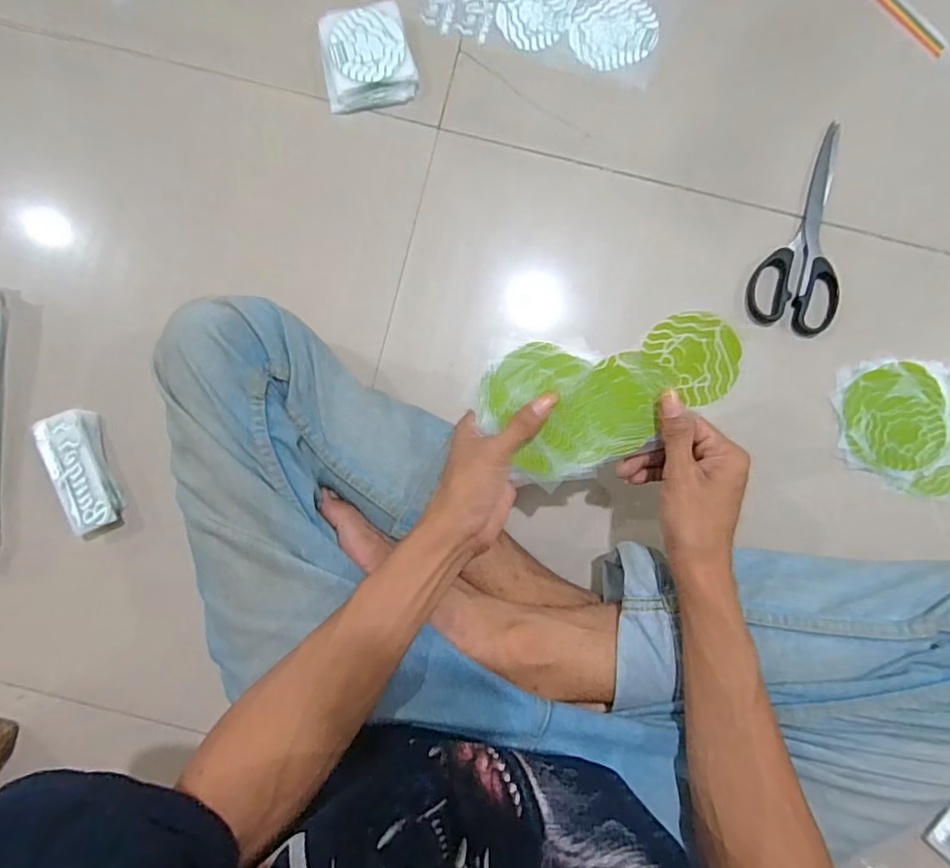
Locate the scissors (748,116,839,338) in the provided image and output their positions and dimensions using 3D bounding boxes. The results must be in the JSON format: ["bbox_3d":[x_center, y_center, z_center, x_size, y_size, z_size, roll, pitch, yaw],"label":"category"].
[{"bbox_3d":[0.316,-0.191,0.515,0.081,0.010,0.200,20,85,3],"label":"scissors"}]

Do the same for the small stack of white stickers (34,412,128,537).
[{"bbox_3d":[-0.347,0.035,0.492,0.045,0.029,0.109,-21,85,-1],"label":"small stack of white stickers"}]

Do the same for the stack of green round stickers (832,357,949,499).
[{"bbox_3d":[0.398,-0.007,0.499,0.136,0.011,0.120,2,85,1],"label":"stack of green round stickers"}]

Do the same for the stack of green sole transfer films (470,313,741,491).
[{"bbox_3d":[0.098,-0.037,0.418,0.181,0.020,0.106,-27,91,14],"label":"stack of green sole transfer films"}]

